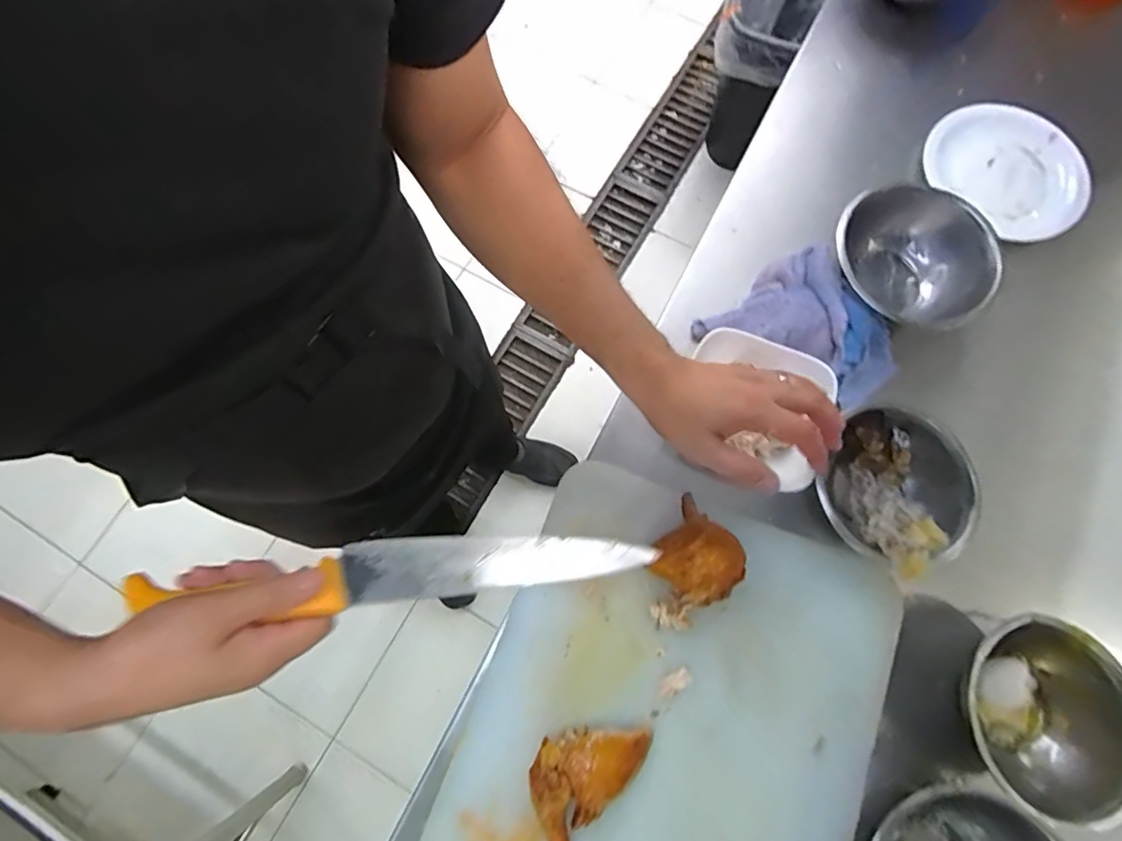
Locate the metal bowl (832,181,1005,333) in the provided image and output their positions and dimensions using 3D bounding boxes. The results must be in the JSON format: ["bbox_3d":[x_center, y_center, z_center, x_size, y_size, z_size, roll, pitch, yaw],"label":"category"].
[{"bbox_3d":[0.372,-0.162,0.579,0.171,0.084,0.162,0,75,1],"label":"metal bowl"}]

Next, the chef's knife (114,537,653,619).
[{"bbox_3d":[-0.108,0.112,0.395,0.359,0.023,0.047,-2,74,-12],"label":"chef's knife"}]

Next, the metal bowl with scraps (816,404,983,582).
[{"bbox_3d":[0.318,0.066,0.519,0.141,0.071,0.148,0,75,1],"label":"metal bowl with scraps"}]

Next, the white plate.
[{"bbox_3d":[0.530,-0.303,0.634,0.170,0.037,0.171,-2,76,8],"label":"white plate"}]

